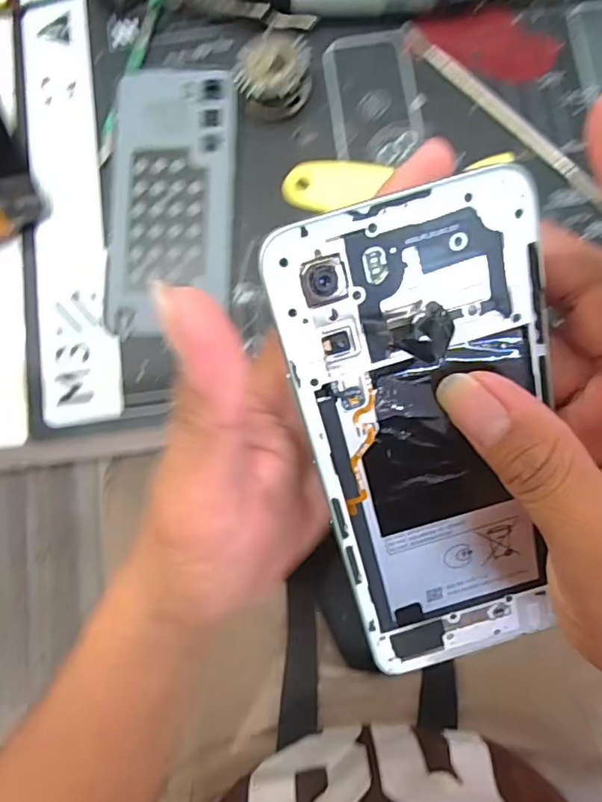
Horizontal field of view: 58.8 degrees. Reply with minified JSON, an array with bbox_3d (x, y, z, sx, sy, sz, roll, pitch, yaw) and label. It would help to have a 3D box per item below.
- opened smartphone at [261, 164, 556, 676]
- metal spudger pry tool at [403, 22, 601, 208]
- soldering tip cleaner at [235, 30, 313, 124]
[{"bbox_3d":[0.041,0.020,0.168,0.073,0.010,0.161,-11,113,2],"label":"opened smartphone"},{"bbox_3d":[0.114,-0.163,0.302,0.009,0.005,0.151,-44,81,-4],"label":"metal spudger pry tool"},{"bbox_3d":[-0.015,-0.183,0.303,0.041,0.023,0.037,-1,81,3],"label":"soldering tip cleaner"}]

